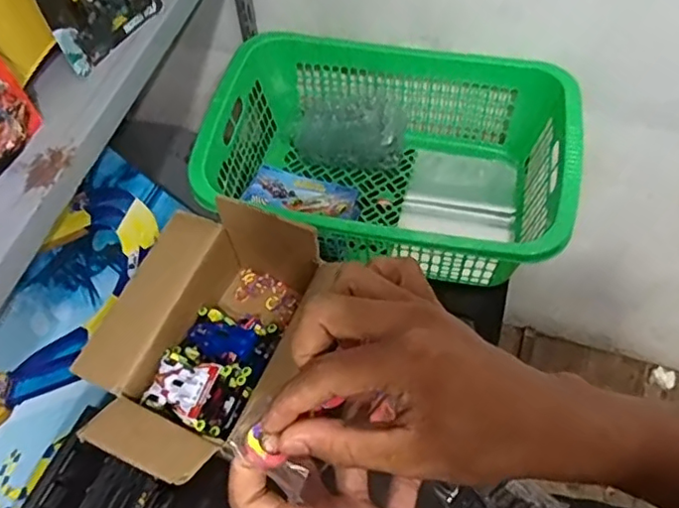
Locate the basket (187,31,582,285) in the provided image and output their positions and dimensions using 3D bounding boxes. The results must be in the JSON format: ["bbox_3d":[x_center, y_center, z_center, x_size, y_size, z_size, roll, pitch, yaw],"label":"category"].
[{"bbox_3d":[0.075,-0.144,0.964,0.538,0.195,0.369,13,62,10],"label":"basket"}]

